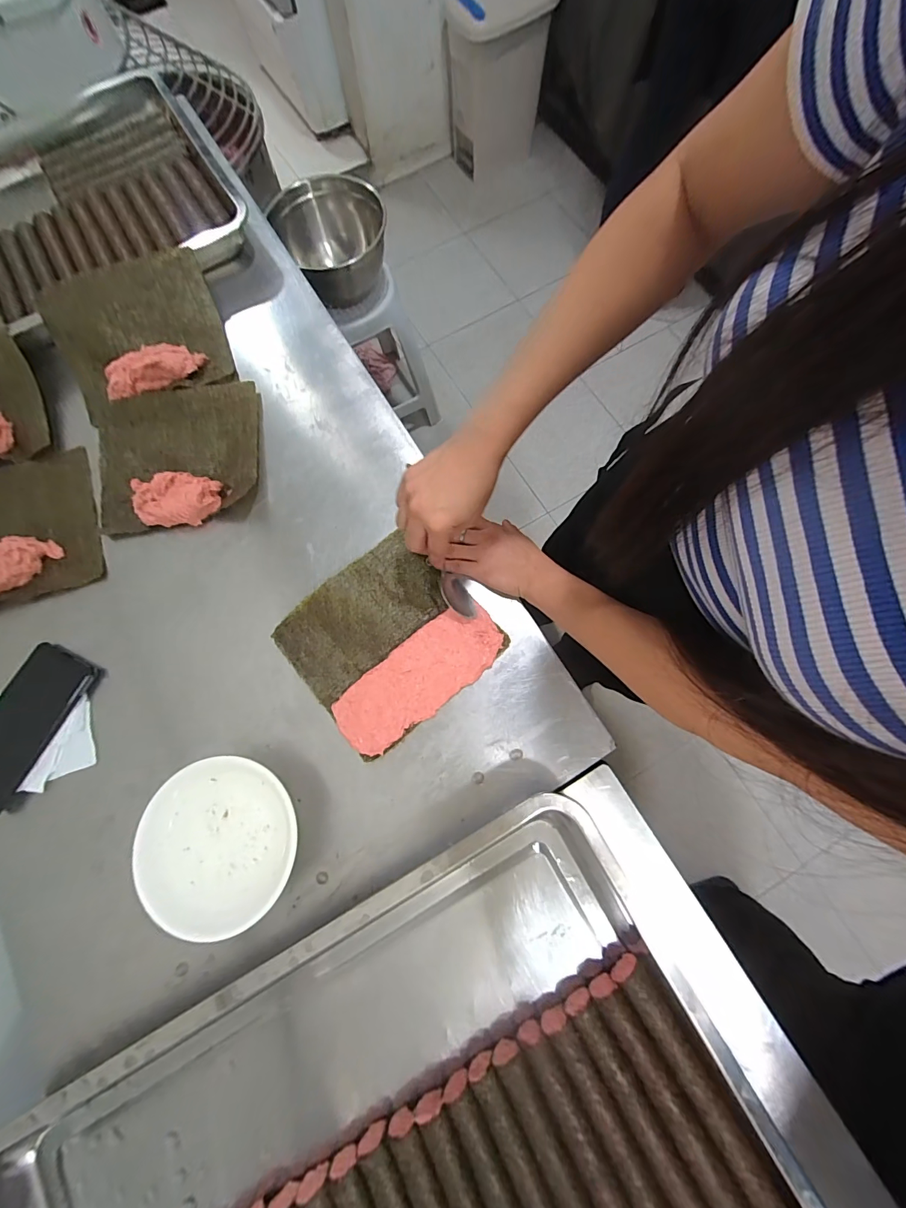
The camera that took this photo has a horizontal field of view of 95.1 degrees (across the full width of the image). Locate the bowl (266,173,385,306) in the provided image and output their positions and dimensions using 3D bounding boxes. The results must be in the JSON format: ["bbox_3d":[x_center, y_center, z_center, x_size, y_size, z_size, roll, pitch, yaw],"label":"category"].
[{"bbox_3d":[-0.254,-0.815,0.946,0.217,0.128,0.232,0,76,1],"label":"bowl"}]

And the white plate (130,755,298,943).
[{"bbox_3d":[-0.213,0.216,0.387,0.138,0.047,0.138,0,77,1],"label":"white plate"}]

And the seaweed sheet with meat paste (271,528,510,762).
[{"bbox_3d":[-0.073,0.039,0.451,0.188,0.014,0.186,-40,79,-8],"label":"seaweed sheet with meat paste"}]

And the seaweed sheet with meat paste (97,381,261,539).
[{"bbox_3d":[-0.341,-0.186,0.504,0.196,0.035,0.188,-7,77,-1],"label":"seaweed sheet with meat paste"}]

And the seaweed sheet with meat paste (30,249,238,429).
[{"bbox_3d":[-0.406,-0.348,0.533,0.200,0.045,0.179,-21,77,-4],"label":"seaweed sheet with meat paste"}]

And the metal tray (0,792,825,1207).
[{"bbox_3d":[-0.067,0.469,0.321,0.601,0.067,0.382,-29,78,-6],"label":"metal tray"}]

